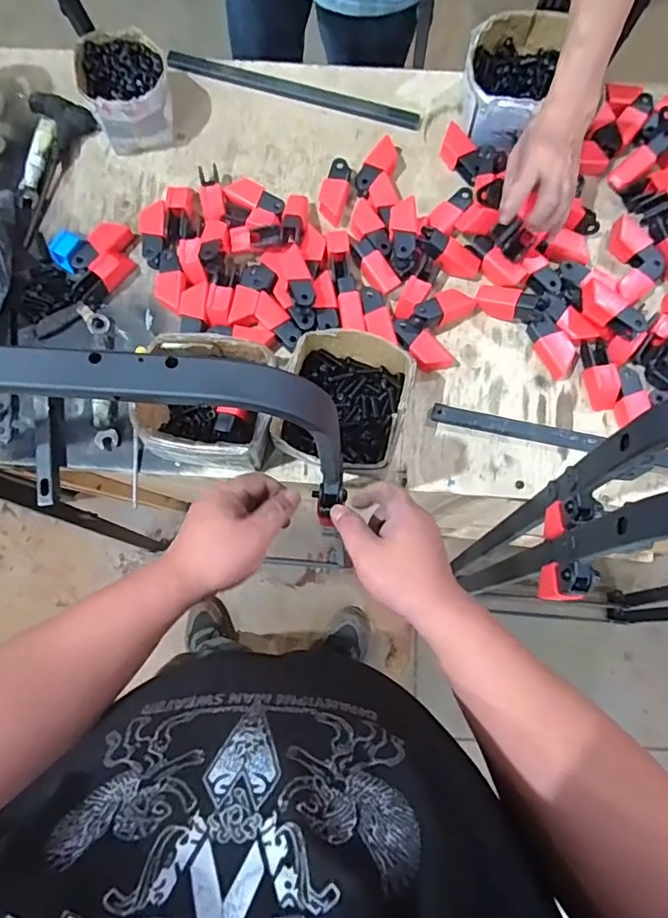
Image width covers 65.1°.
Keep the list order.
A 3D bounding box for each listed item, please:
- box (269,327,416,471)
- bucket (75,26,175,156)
[{"bbox_3d":[0.009,-0.067,0.615,0.144,0.087,0.156,16,79,4],"label":"box"},{"bbox_3d":[-0.274,-0.495,0.707,0.112,0.075,0.138,-19,79,-3],"label":"bucket"}]

